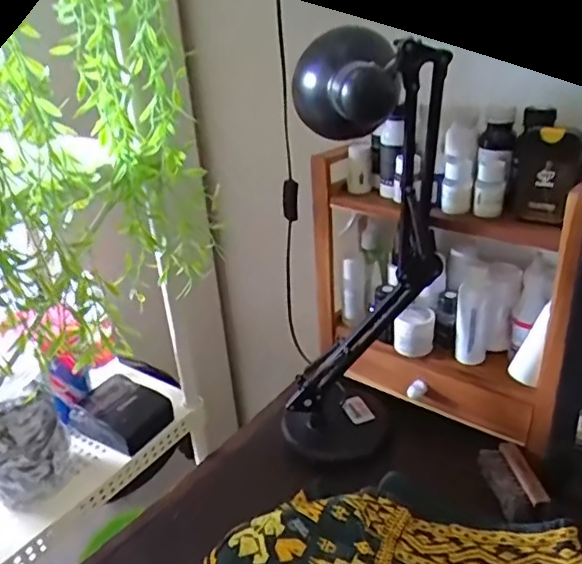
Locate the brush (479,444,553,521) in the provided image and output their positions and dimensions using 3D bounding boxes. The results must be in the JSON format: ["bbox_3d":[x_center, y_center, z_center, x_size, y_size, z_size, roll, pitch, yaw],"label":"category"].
[{"bbox_3d":[0.248,0.221,0.659,0.047,0.020,0.090,-8,30,-7],"label":"brush"}]

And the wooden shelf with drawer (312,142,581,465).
[{"bbox_3d":[0.184,0.009,0.718,0.309,0.302,0.115,20,38,36],"label":"wooden shelf with drawer"}]

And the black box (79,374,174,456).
[{"bbox_3d":[-0.197,0.153,0.690,0.095,0.037,0.068,16,36,31],"label":"black box"}]

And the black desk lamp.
[{"bbox_3d":[0.076,-0.020,0.663,0.165,0.473,0.140,1,31,10],"label":"black desk lamp"}]

